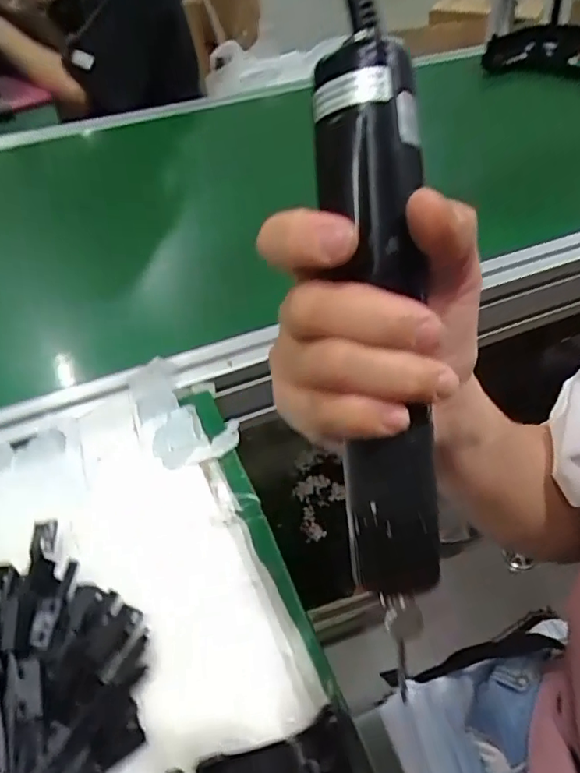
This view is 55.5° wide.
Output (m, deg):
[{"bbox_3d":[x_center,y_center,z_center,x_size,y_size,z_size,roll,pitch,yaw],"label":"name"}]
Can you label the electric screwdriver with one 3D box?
[{"bbox_3d":[0.033,-0.012,0.200,0.033,0.209,0.027,-5,7,-3],"label":"electric screwdriver"}]

